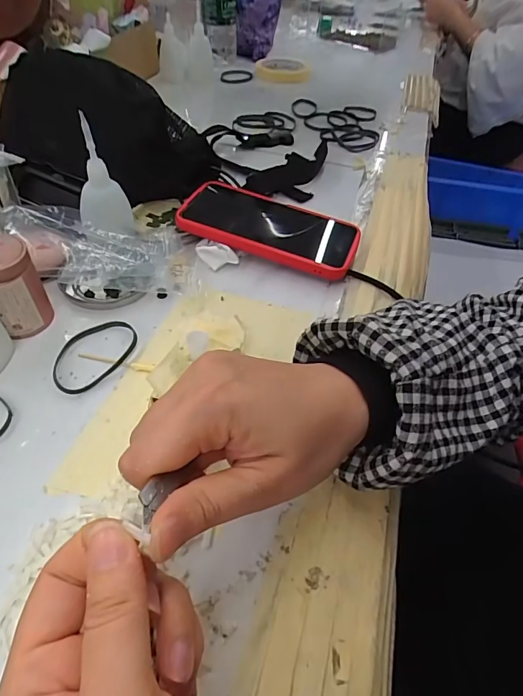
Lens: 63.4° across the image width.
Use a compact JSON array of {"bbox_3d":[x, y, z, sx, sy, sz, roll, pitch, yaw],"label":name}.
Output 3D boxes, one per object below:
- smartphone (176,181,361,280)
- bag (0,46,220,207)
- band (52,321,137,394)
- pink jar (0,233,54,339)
[{"bbox_3d":[0.009,-0.120,0.408,0.168,0.017,0.086,22,50,9],"label":"smartphone"},{"bbox_3d":[-0.156,-0.222,0.429,0.210,0.105,0.089,2,48,-4],"label":"bag"},{"bbox_3d":[-0.123,0.003,0.313,0.047,0.006,0.071,33,56,23],"label":"band"},{"bbox_3d":[-0.185,-0.044,0.310,0.044,0.066,0.037,-21,53,-23],"label":"pink jar"}]

